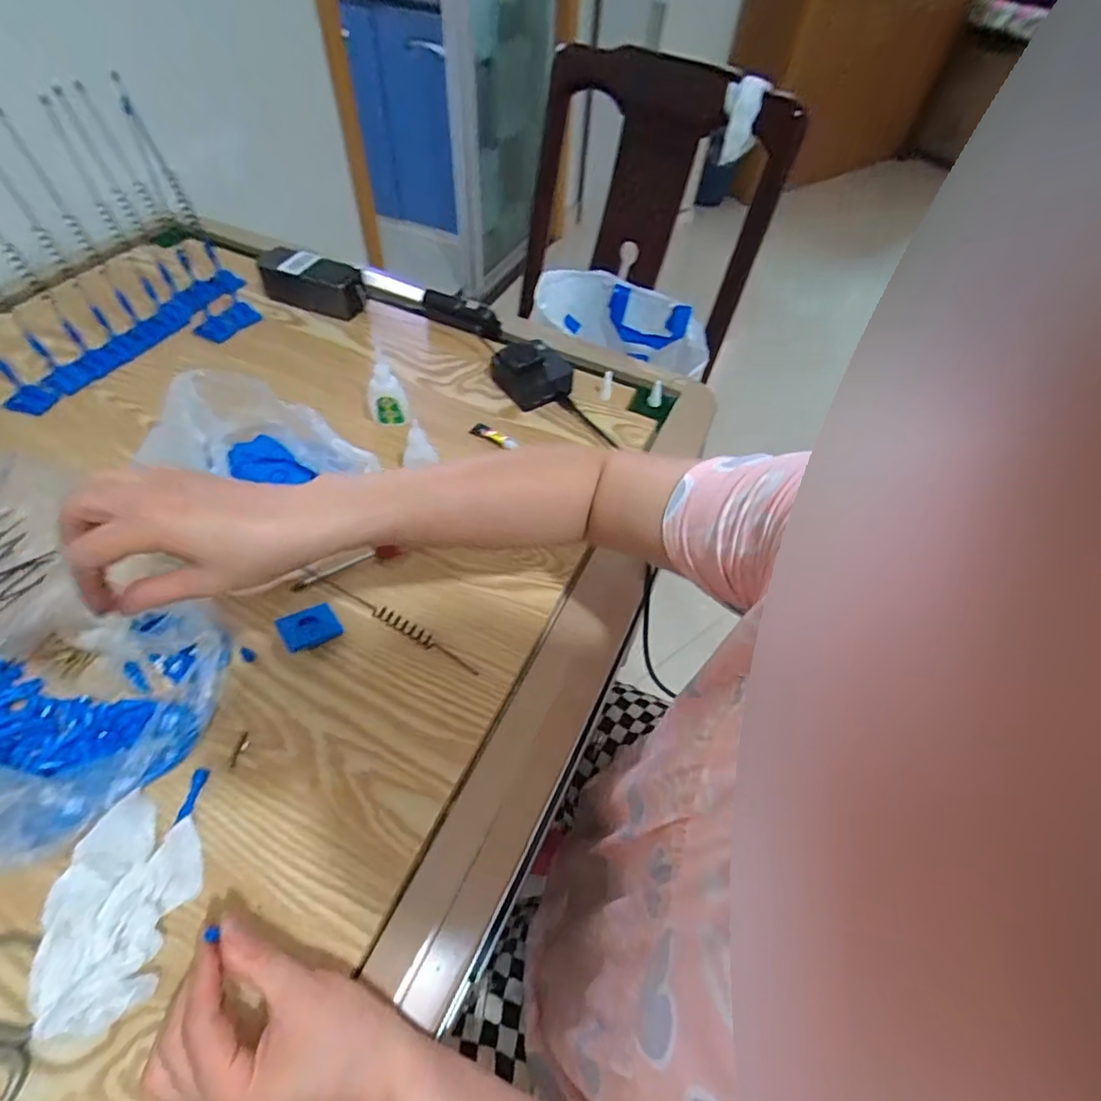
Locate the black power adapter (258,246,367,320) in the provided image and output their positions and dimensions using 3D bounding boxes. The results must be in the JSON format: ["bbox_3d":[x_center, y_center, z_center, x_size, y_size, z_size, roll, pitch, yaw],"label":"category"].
[{"bbox_3d":[-0.304,-0.347,0.728,0.136,0.055,0.059,15,54,8],"label":"black power adapter"}]

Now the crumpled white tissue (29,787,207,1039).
[{"bbox_3d":[-0.255,0.210,0.331,0.070,0.026,0.113,9,53,1],"label":"crumpled white tissue"}]

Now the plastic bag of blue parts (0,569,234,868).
[{"bbox_3d":[-0.336,0.091,0.389,0.179,0.065,0.184,24,55,12],"label":"plastic bag of blue parts"}]

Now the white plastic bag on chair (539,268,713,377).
[{"bbox_3d":[0.135,-0.378,0.921,0.279,0.141,0.103,24,55,14],"label":"white plastic bag on chair"}]

